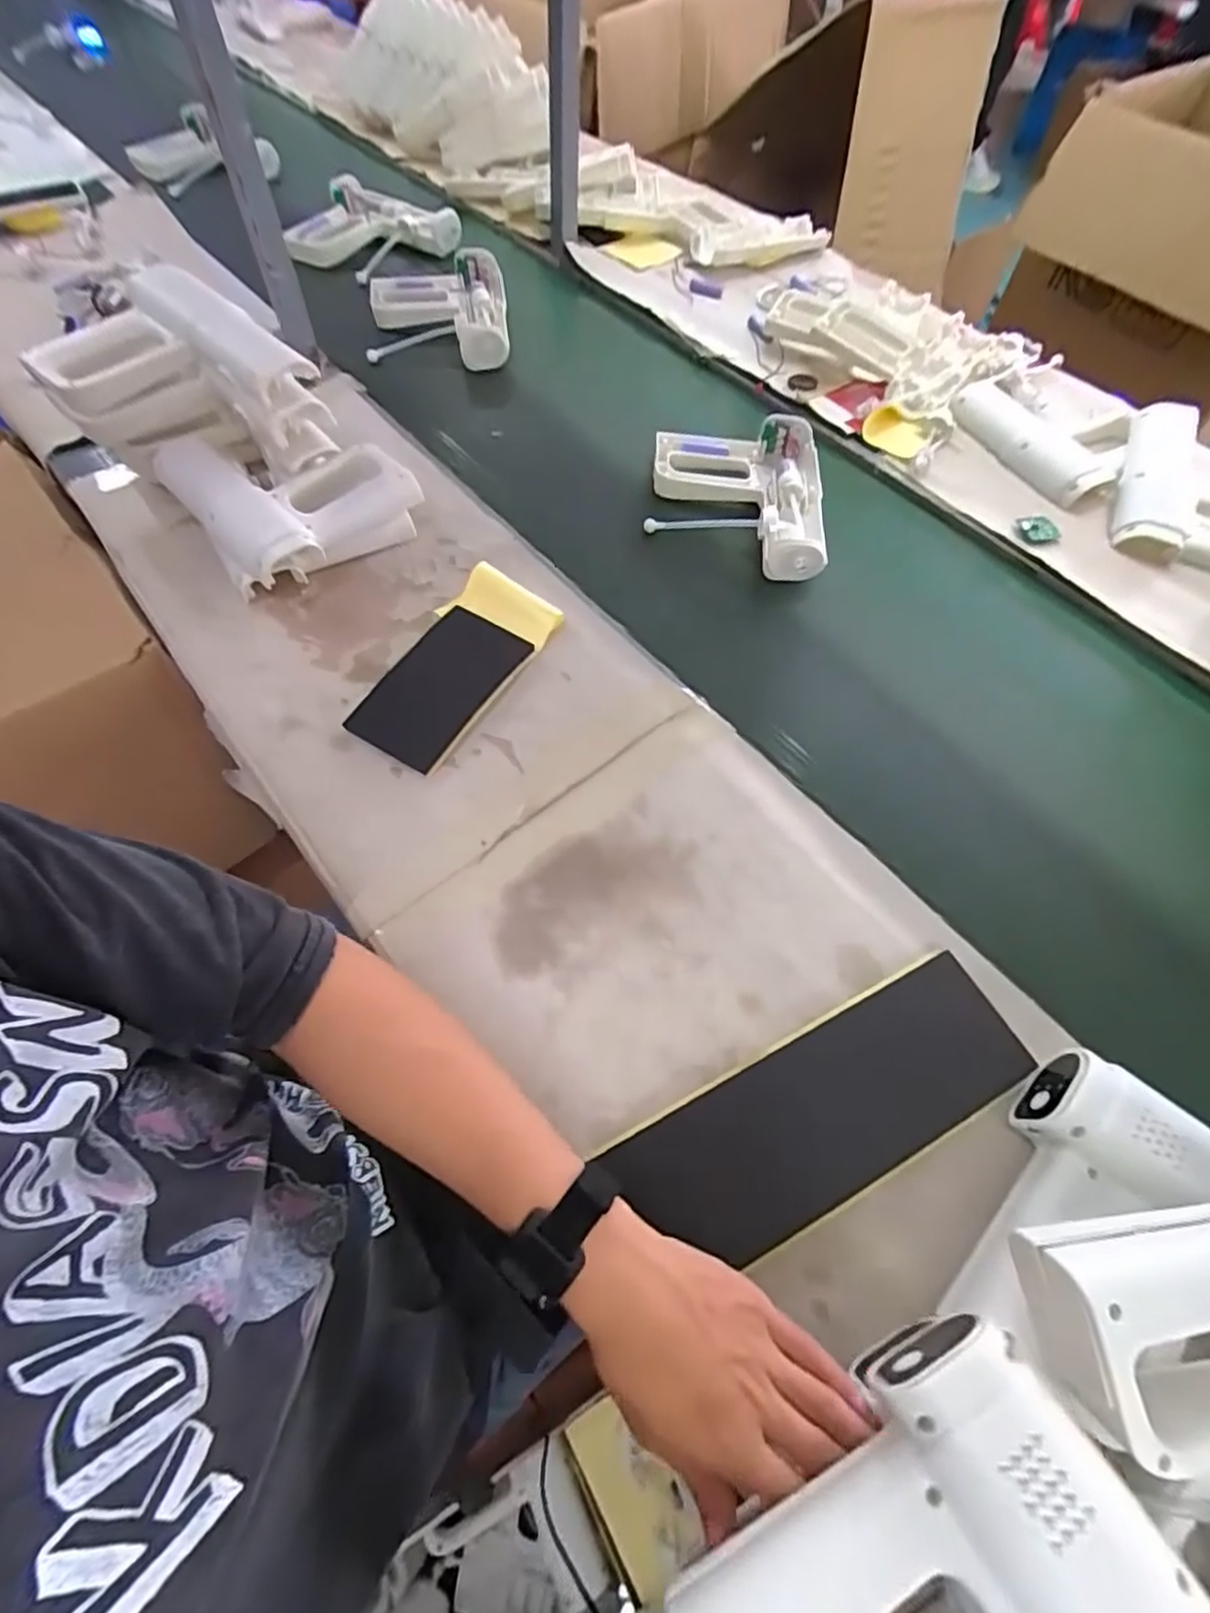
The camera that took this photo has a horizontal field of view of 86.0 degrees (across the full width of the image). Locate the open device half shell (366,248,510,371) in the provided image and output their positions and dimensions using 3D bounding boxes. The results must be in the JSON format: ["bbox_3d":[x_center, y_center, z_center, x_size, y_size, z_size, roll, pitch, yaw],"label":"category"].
[{"bbox_3d":[-0.224,-0.665,0.875,0.182,0.038,0.244,-5,61,-4],"label":"open device half shell"}]

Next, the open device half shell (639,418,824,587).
[{"bbox_3d":[0.142,-0.337,0.708,0.186,0.051,0.209,6,61,3],"label":"open device half shell"}]

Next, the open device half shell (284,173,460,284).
[{"bbox_3d":[-0.349,-0.863,0.965,0.238,0.039,0.189,36,67,17],"label":"open device half shell"}]

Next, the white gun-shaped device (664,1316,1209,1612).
[{"bbox_3d":[0.149,0.335,0.236,0.173,0.055,0.189,-32,67,-16],"label":"white gun-shaped device"}]

